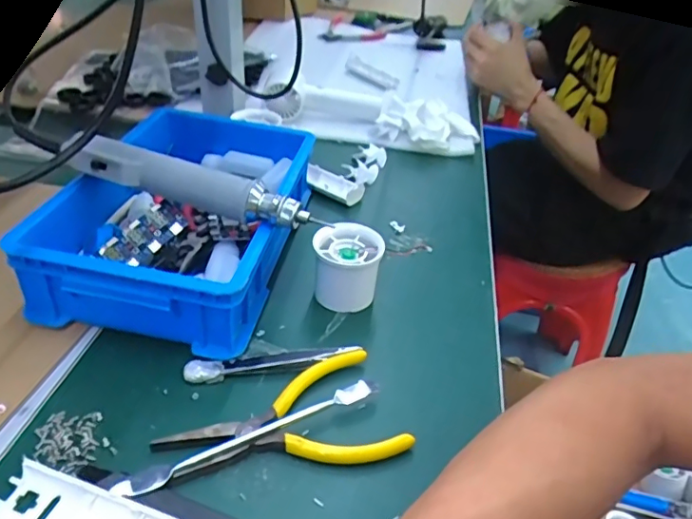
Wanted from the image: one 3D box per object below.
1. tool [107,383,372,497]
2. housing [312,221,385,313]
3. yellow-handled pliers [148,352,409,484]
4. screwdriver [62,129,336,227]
[{"bbox_3d":[-0.052,0.108,0.336,0.170,0.018,0.017,-17,42,-29],"label":"tool"},{"bbox_3d":[0.000,0.007,0.449,0.056,0.055,0.054,7,36,0],"label":"housing"},{"bbox_3d":[-0.039,0.108,0.340,0.144,0.016,0.079,-11,40,-23],"label":"yellow-handled pliers"},{"bbox_3d":[-0.114,-0.058,0.406,0.193,0.035,0.028,13,37,11],"label":"screwdriver"}]

